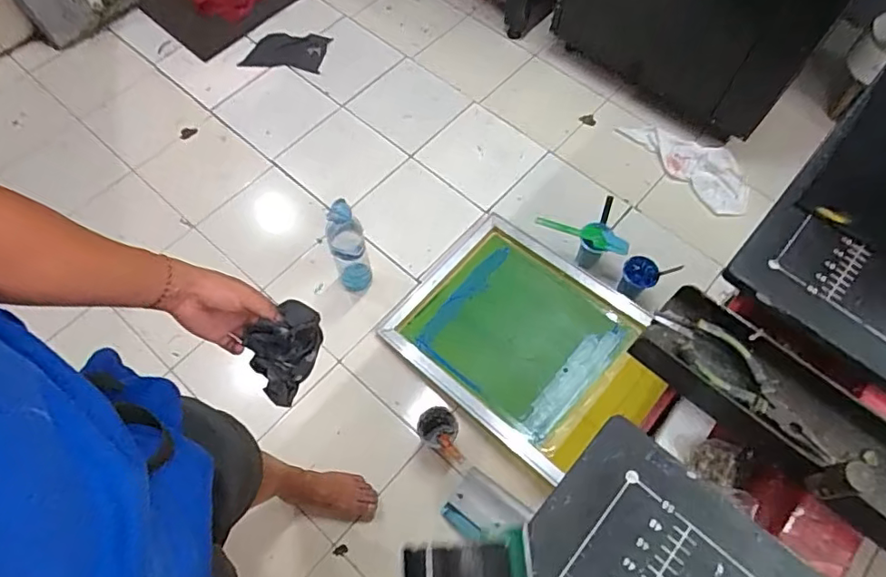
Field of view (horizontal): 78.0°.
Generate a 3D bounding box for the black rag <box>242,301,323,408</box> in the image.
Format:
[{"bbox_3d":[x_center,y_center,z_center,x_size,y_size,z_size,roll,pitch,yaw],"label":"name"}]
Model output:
[{"bbox_3d":[-0.193,0.067,0.663,0.081,0.055,0.121,27,112,4],"label":"black rag"}]

